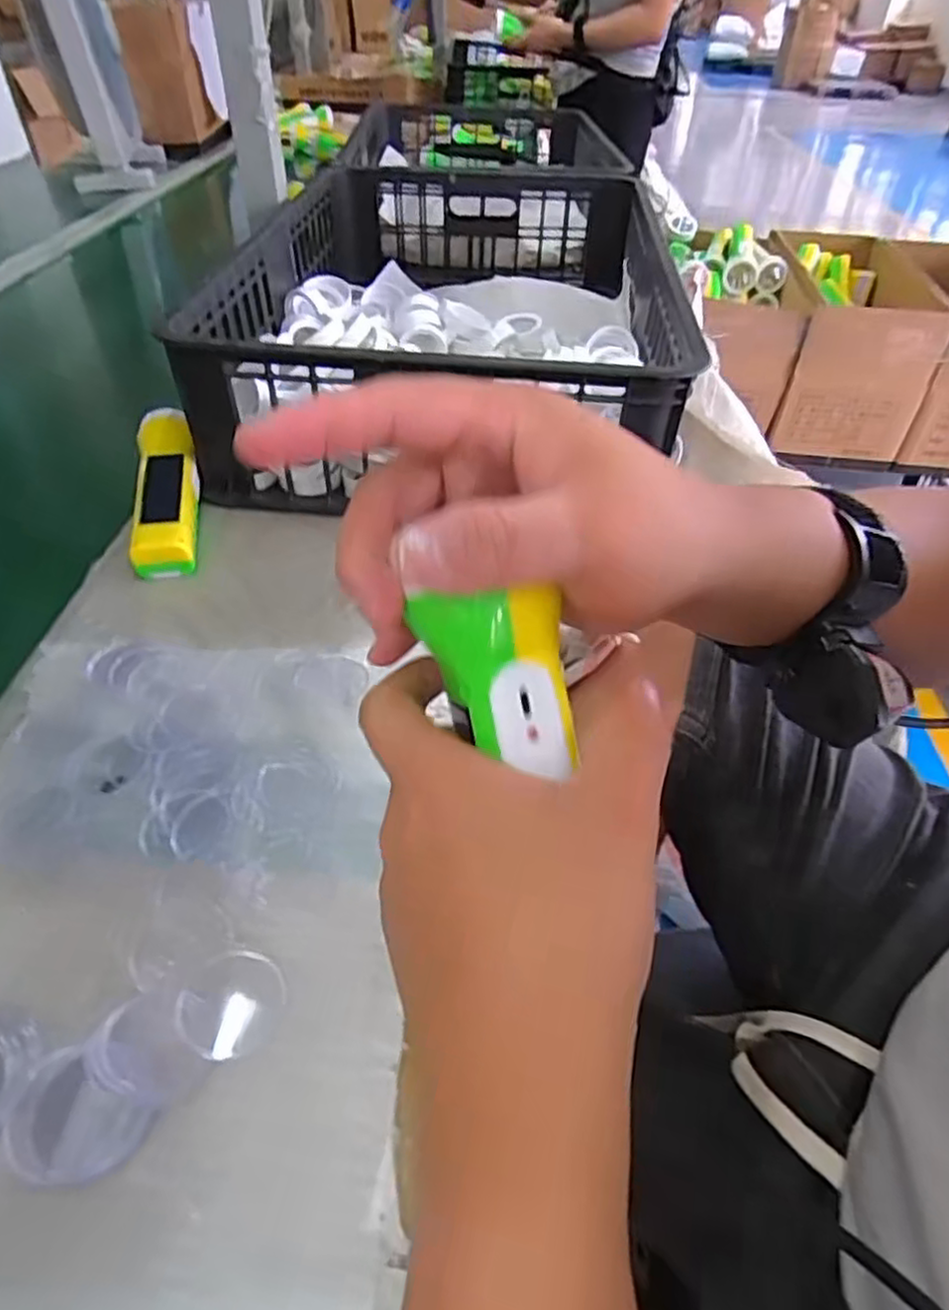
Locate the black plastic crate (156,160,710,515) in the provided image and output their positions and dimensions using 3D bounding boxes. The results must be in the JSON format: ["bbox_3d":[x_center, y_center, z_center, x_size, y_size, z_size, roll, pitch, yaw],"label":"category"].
[{"bbox_3d":[-0.014,-0.387,0.723,0.386,0.134,0.636,4,45,2],"label":"black plastic crate"}]

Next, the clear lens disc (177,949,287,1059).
[{"bbox_3d":[-0.104,0.148,0.297,0.042,0.004,0.042,1,45,-1],"label":"clear lens disc"}]

